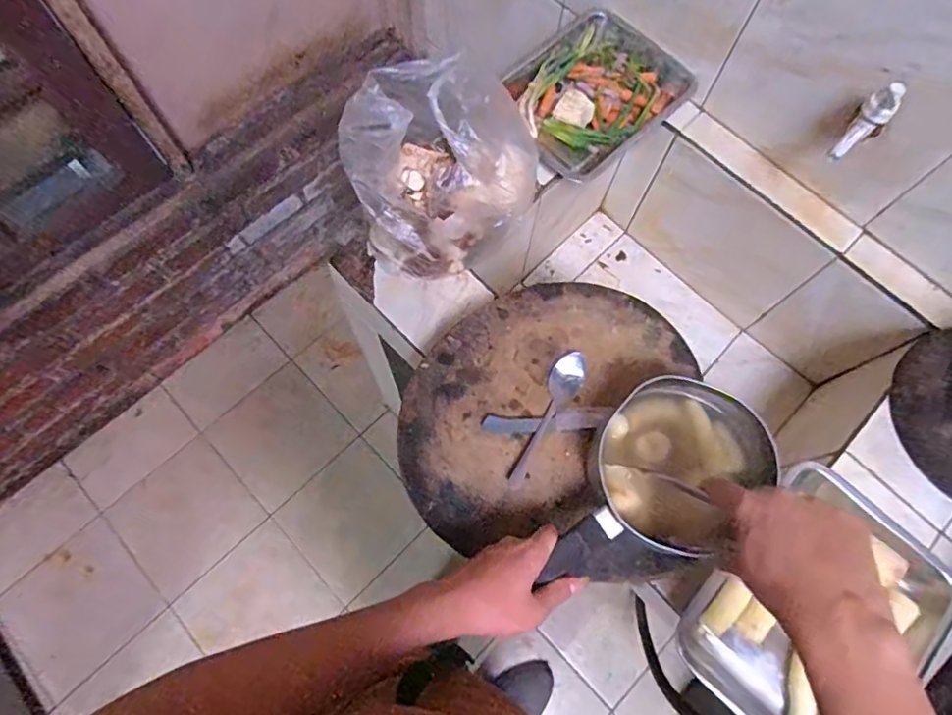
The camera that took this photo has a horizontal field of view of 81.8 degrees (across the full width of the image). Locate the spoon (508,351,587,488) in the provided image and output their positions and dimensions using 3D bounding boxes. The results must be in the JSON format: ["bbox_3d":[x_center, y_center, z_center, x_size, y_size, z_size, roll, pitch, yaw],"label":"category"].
[{"bbox_3d":[0.079,0.068,0.626,0.037,0.019,0.169,29,72,7],"label":"spoon"}]

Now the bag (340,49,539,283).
[{"bbox_3d":[-0.039,-0.240,0.705,0.231,0.157,0.232,11,71,1],"label":"bag"}]

